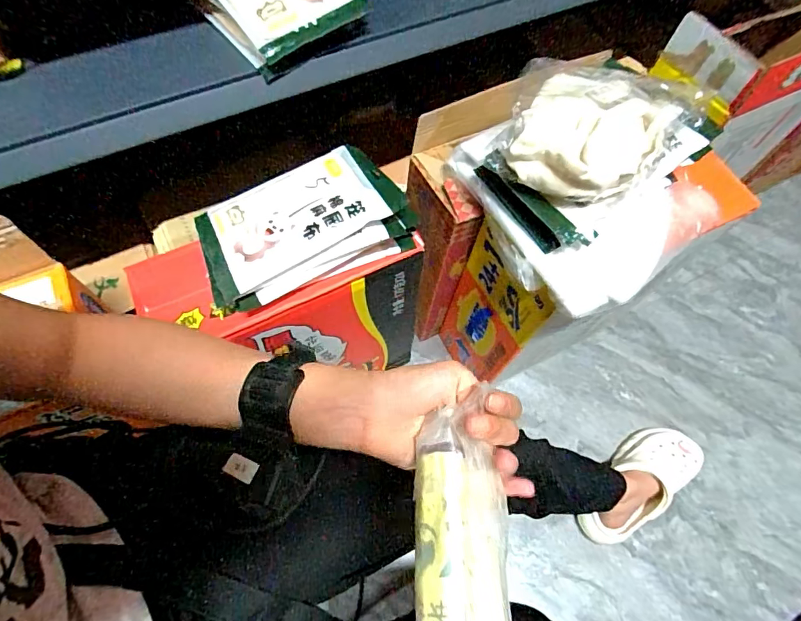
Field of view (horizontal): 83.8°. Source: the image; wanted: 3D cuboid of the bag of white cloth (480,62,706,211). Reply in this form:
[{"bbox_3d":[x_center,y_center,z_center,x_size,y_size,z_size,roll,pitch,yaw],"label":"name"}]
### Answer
[{"bbox_3d":[0.198,-0.186,0.469,0.176,0.073,0.146,33,67,12],"label":"bag of white cloth"}]

